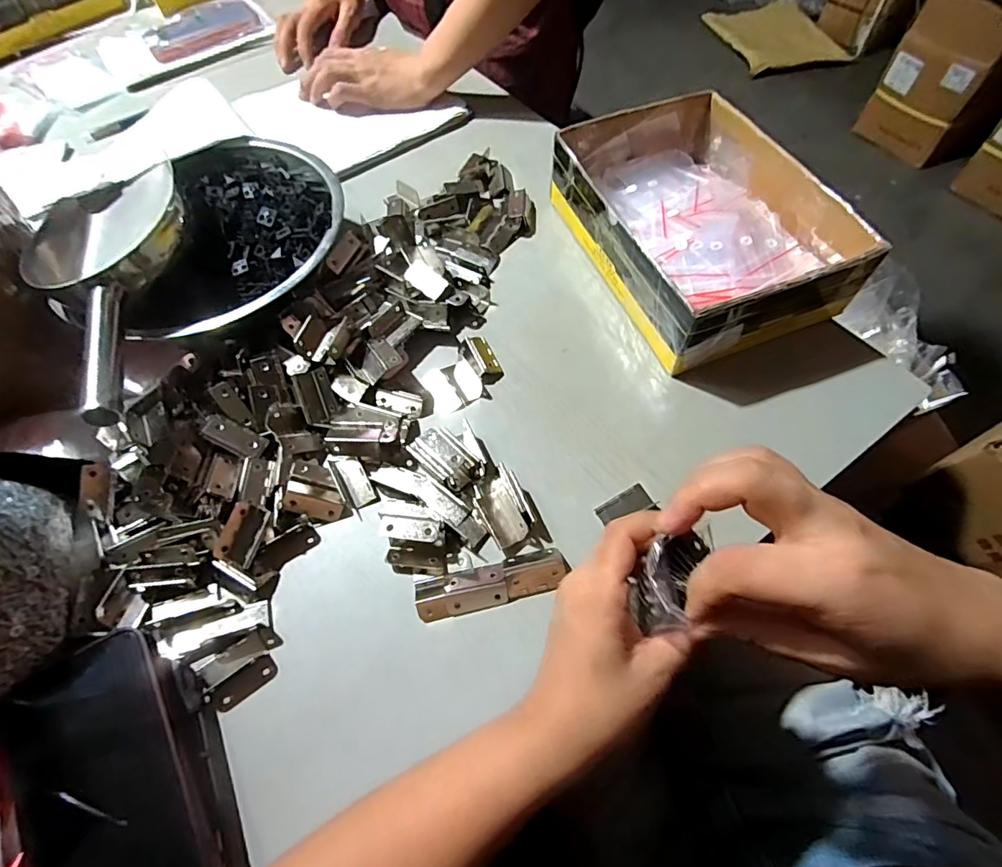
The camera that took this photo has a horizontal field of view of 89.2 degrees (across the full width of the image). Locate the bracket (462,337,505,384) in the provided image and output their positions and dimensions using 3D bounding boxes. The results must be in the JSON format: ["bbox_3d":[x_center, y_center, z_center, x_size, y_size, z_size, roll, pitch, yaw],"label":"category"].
[{"bbox_3d":[-0.016,-0.064,0.437,0.025,0.012,0.048,-23,63,-11],"label":"bracket"}]

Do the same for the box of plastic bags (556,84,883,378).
[{"bbox_3d":[0.175,-0.193,0.461,0.176,0.071,0.251,-19,62,-9],"label":"box of plastic bags"}]

